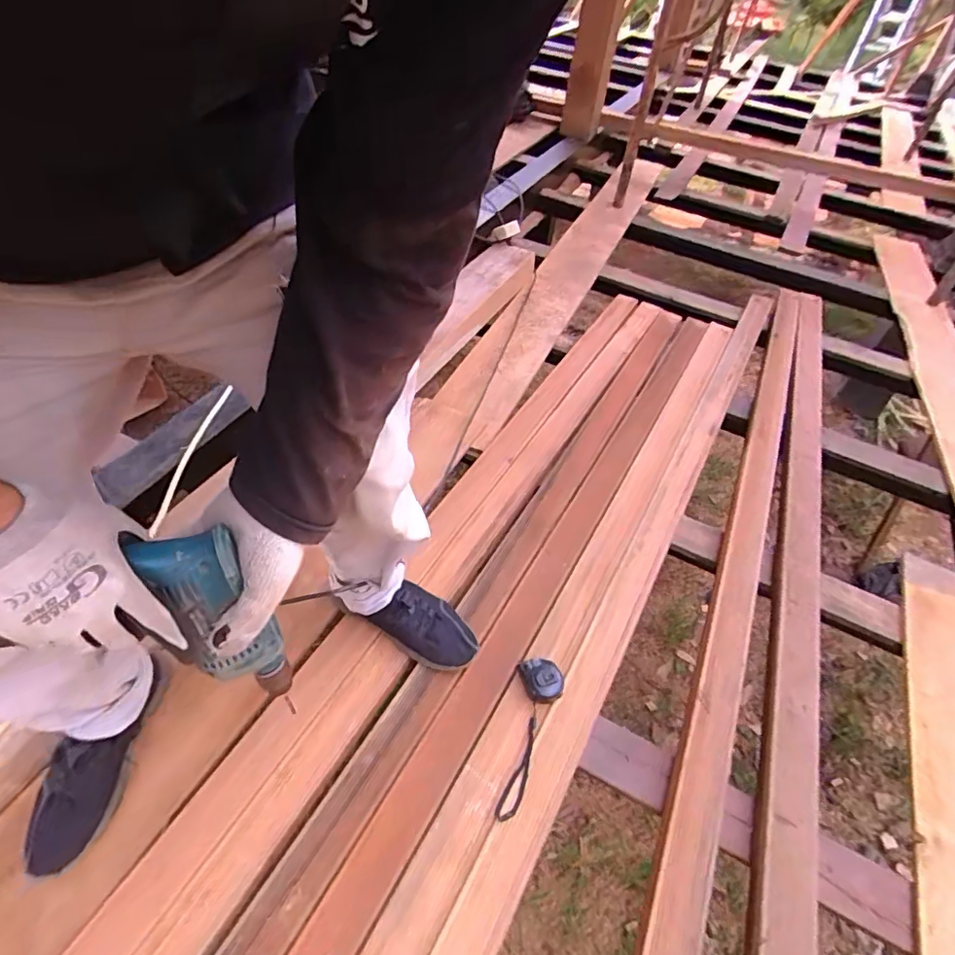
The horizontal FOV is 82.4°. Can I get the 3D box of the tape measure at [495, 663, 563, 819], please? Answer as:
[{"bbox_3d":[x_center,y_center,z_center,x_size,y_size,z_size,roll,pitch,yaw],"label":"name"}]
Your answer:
[{"bbox_3d":[0.081,0.380,0.803,0.074,0.043,0.227,11,48,4],"label":"tape measure"}]

